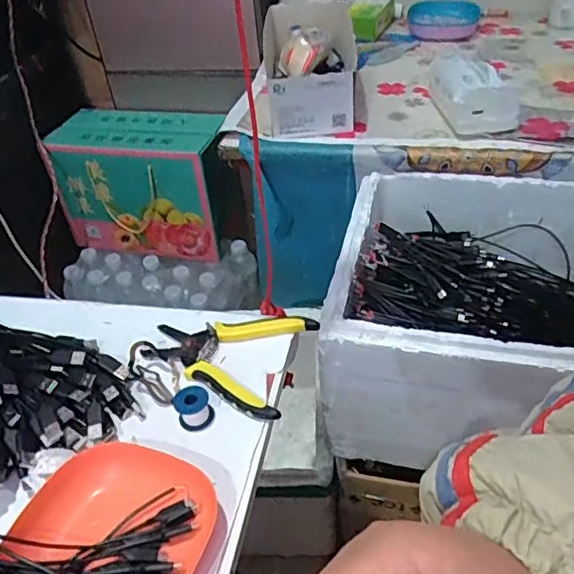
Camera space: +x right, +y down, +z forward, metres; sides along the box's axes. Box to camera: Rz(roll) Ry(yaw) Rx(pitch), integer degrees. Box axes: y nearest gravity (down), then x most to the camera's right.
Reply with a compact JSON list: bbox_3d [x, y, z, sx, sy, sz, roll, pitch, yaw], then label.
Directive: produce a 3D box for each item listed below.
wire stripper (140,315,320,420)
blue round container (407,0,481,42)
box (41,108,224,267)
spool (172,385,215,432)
[{"bbox_3d":[-0.062,0.065,0.551,0.152,0.019,0.116,9,43,16],"label":"wire stripper"},{"bbox_3d":[0.313,-0.538,1.149,0.135,0.050,0.142,-3,41,3],"label":"blue round container"},{"bbox_3d":[-0.276,-0.210,1.151,0.318,0.243,0.154,8,43,15],"label":"box"},{"bbox_3d":[-0.081,0.105,0.498,0.031,0.029,0.027,-17,42,-14],"label":"spool"}]

